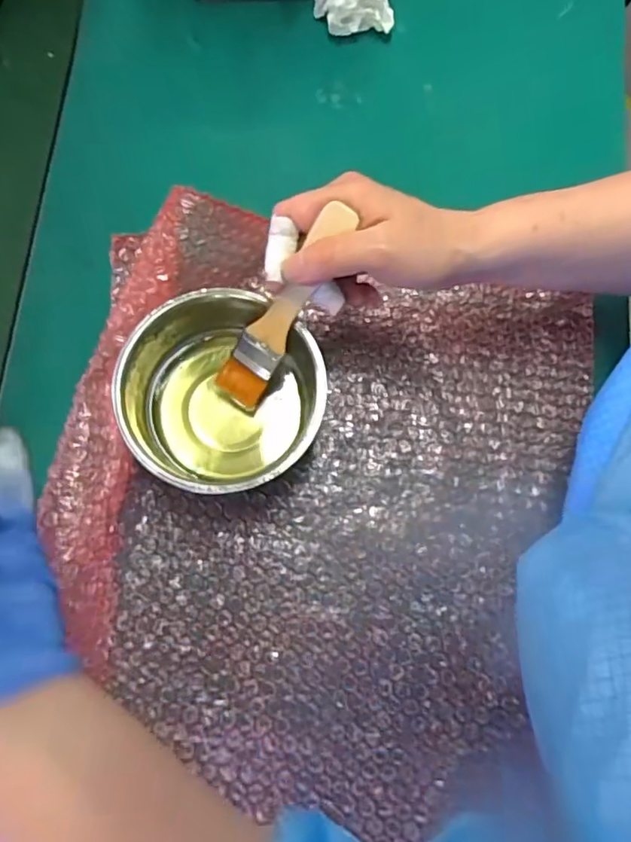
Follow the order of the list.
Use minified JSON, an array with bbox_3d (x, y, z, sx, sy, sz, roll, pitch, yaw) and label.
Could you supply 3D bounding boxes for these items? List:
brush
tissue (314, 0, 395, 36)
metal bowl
[{"bbox_3d":[-0.021,-0.065,0.335,0.027,0.143,0.013,41,36,7],"label":"brush"},{"bbox_3d":[0.031,-0.338,0.447,0.059,0.034,0.037,-6,78,-3],"label":"tissue"},{"bbox_3d":[-0.058,-0.015,0.361,0.114,0.071,0.121,0,78,-1],"label":"metal bowl"}]

